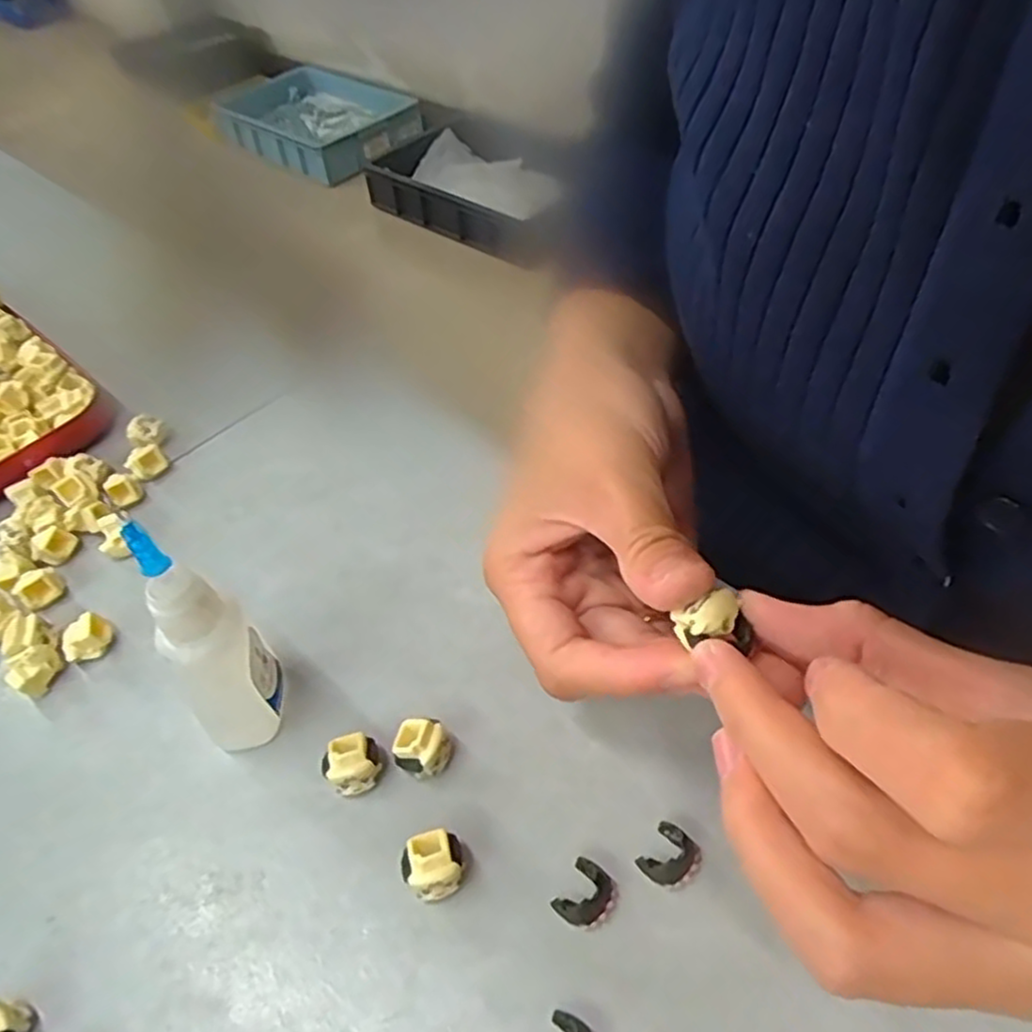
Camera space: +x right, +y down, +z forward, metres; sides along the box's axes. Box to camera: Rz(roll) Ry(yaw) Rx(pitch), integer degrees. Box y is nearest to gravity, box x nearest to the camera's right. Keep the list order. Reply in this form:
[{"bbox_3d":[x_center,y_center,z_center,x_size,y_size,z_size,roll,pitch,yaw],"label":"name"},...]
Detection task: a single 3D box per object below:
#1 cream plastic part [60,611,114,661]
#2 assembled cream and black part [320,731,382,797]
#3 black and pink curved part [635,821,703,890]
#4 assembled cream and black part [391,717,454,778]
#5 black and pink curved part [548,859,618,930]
[{"bbox_3d":[-0.150,0.043,0.259,0.014,0.014,0.016,30,57,27],"label":"cream plastic part"},{"bbox_3d":[-0.049,0.074,0.222,0.017,0.014,0.015,-30,53,-21],"label":"assembled cream and black part"},{"bbox_3d":[0.042,0.093,0.203,0.014,0.005,0.016,30,57,27],"label":"black and pink curved part"},{"bbox_3d":[-0.028,0.070,0.224,0.015,0.013,0.015,7,49,10],"label":"assembled cream and black part"},{"bbox_3d":[0.019,0.101,0.199,0.014,0.006,0.016,27,55,25],"label":"black and pink curved part"}]

